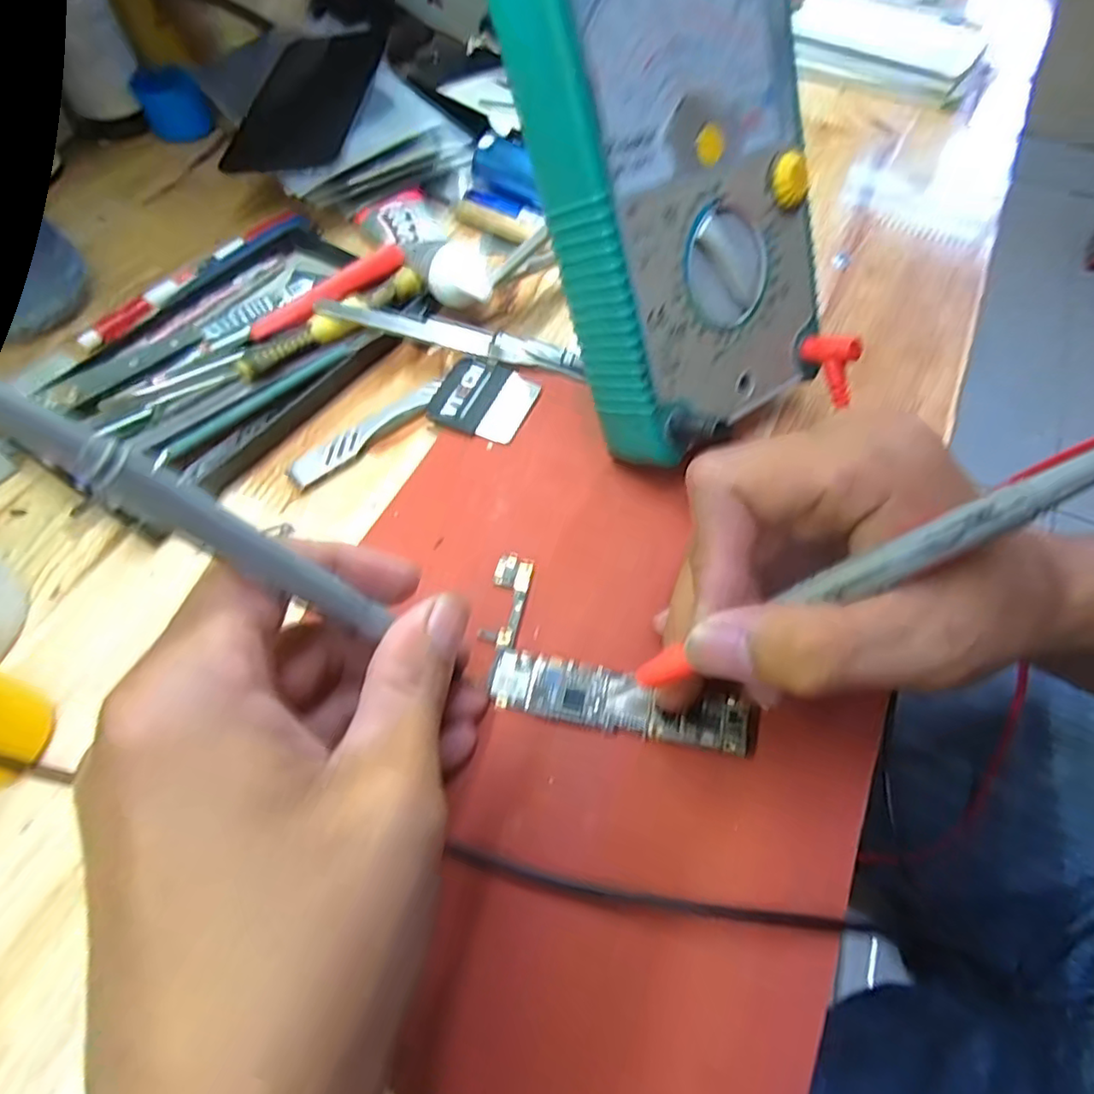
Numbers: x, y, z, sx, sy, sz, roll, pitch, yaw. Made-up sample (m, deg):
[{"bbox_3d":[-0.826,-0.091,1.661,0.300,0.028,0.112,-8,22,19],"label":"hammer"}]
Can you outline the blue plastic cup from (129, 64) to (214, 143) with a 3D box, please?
[{"bbox_3d":[-0.246,-0.292,0.409,0.039,0.032,0.036,0,58,-1],"label":"blue plastic cup"}]

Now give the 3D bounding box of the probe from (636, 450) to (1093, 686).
[{"bbox_3d":[0.080,0.006,0.154,0.137,0.006,0.010,-32,55,27],"label":"probe"}]

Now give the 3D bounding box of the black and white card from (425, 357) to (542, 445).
[{"bbox_3d":[-0.029,-0.066,0.275,0.045,0.006,0.038,18,60,10],"label":"black and white card"}]

